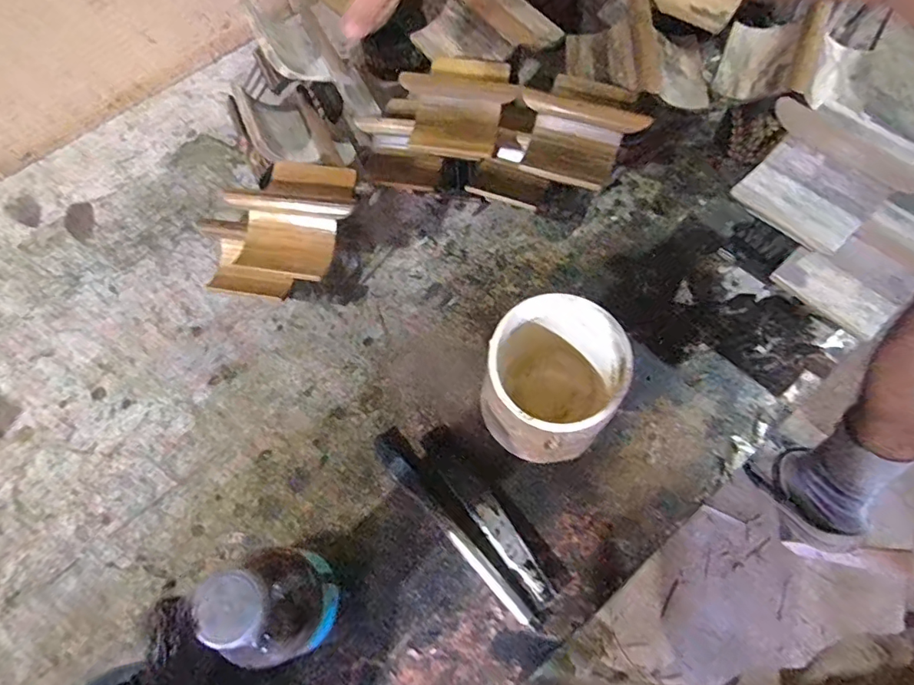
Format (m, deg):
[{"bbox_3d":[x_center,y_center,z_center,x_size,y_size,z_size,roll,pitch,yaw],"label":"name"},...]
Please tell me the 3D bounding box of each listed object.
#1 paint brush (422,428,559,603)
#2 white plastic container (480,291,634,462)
[{"bbox_3d":[0.022,0.132,0.403,0.027,0.013,0.156,-33,66,-10],"label":"paint brush"},{"bbox_3d":[0.070,0.034,0.385,0.090,0.116,0.092,-2,64,5],"label":"white plastic container"}]

